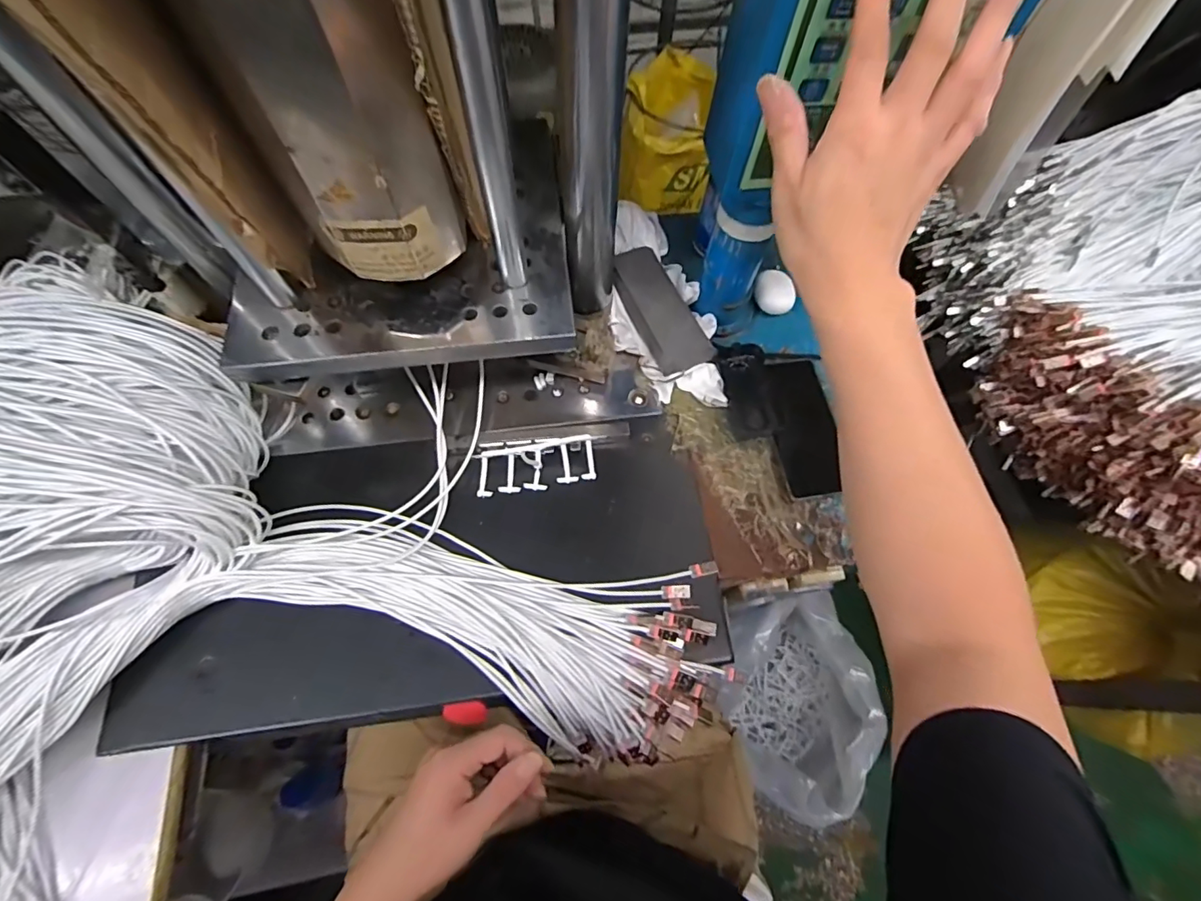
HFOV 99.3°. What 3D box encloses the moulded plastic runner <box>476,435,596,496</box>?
[{"bbox_3d":[-0.066,0.017,0.530,0.119,0.013,0.046,-9,67,-5],"label":"moulded plastic runner"}]

